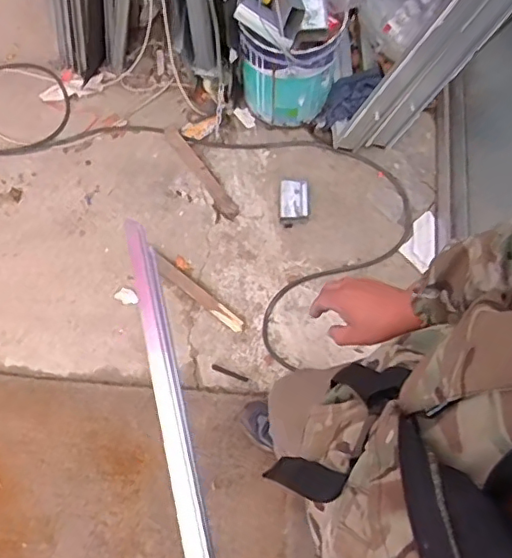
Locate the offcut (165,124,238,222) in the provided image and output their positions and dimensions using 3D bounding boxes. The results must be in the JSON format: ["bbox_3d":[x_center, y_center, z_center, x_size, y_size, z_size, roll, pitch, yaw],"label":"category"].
[{"bbox_3d":[-0.174,-0.340,1.767,0.055,0.029,0.385,-31,70,-18],"label":"offcut"}]

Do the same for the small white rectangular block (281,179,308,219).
[{"bbox_3d":[0.115,-0.239,1.694,0.078,0.050,0.141,3,63,-3],"label":"small white rectangular block"}]

